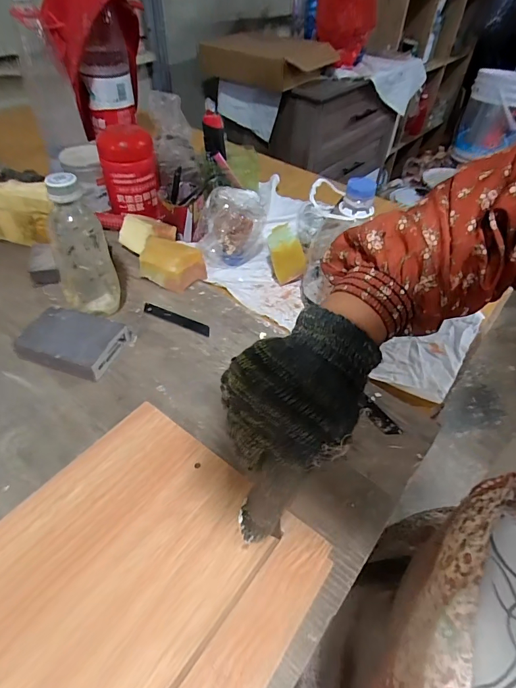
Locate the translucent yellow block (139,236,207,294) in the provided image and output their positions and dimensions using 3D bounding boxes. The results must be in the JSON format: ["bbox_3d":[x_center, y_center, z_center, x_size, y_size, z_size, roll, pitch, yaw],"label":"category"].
[{"bbox_3d":[-0.124,-0.111,0.541,0.090,0.040,0.060,18,48,12],"label":"translucent yellow block"}]

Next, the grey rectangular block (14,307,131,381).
[{"bbox_3d":[-0.207,-0.004,0.437,0.100,0.031,0.072,12,48,13],"label":"grey rectangular block"}]

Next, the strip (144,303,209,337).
[{"bbox_3d":[-0.104,-0.033,0.495,0.099,0.004,0.019,19,49,19],"label":"strip"}]

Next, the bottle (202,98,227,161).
[{"bbox_3d":[-0.071,-0.341,0.619,0.031,0.084,0.027,-8,17,-10],"label":"bottle"}]

